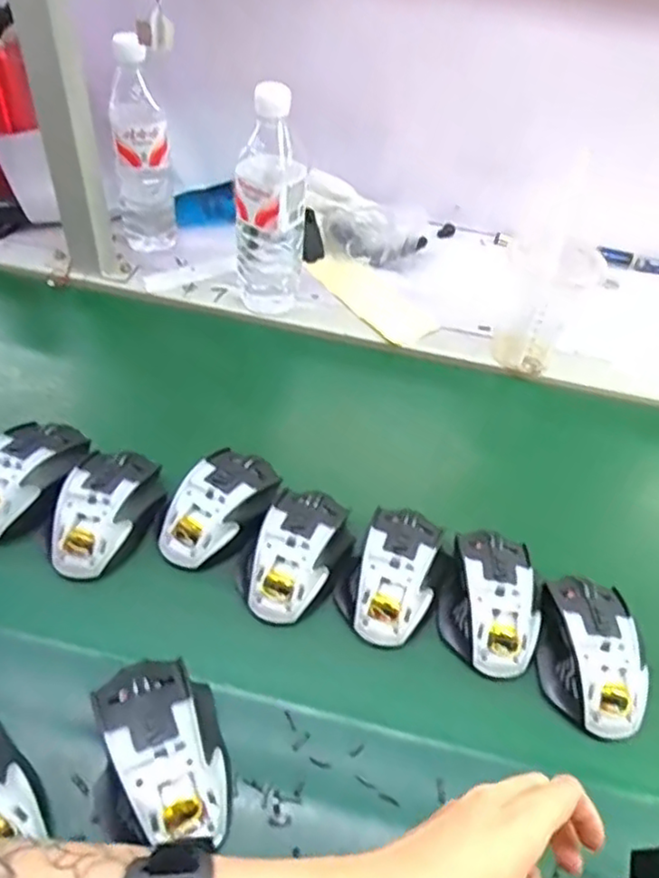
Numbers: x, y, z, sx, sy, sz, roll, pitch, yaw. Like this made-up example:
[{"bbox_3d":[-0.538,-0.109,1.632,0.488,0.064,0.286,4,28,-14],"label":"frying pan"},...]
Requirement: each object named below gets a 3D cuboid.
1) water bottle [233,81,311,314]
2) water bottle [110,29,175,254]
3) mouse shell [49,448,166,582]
[{"bbox_3d":[-0.059,-0.233,0.660,0.068,0.219,0.061,-3,48,-10],"label":"water bottle"},{"bbox_3d":[-0.215,-0.317,0.731,0.069,0.218,0.058,-6,48,-13],"label":"water bottle"},{"bbox_3d":[-0.174,0.054,0.523,0.065,0.039,0.110,9,47,1],"label":"mouse shell"}]

